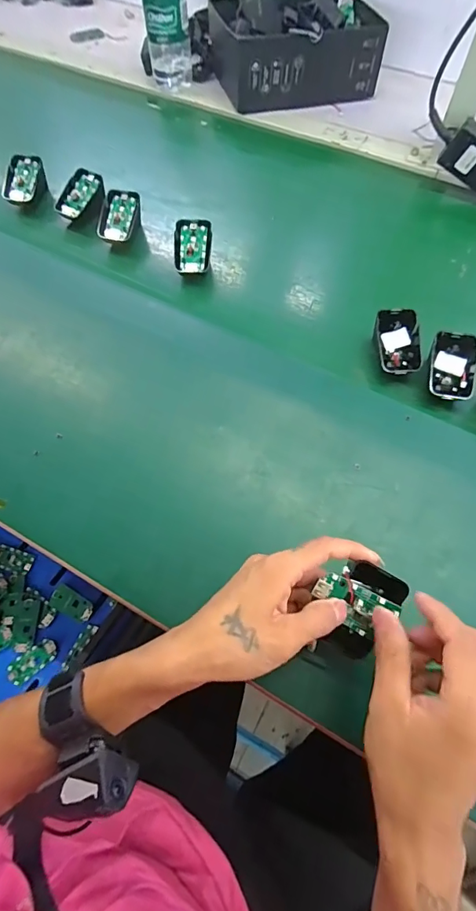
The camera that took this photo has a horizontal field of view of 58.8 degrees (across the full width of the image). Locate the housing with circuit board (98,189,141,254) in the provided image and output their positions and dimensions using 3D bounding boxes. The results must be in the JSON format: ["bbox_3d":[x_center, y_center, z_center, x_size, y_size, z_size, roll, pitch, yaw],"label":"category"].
[{"bbox_3d":[-0.151,-0.301,0.543,0.042,0.042,0.069,12,64,7],"label":"housing with circuit board"}]

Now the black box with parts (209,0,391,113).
[{"bbox_3d":[0.097,-0.671,0.693,0.256,0.097,0.185,-15,62,-6],"label":"black box with parts"}]

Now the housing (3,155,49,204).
[{"bbox_3d":[-0.290,-0.372,0.576,0.043,0.028,0.070,9,82,-2],"label":"housing"}]

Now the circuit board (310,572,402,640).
[{"bbox_3d":[0.082,0.108,0.302,0.060,0.006,0.032,29,94,0],"label":"circuit board"}]

